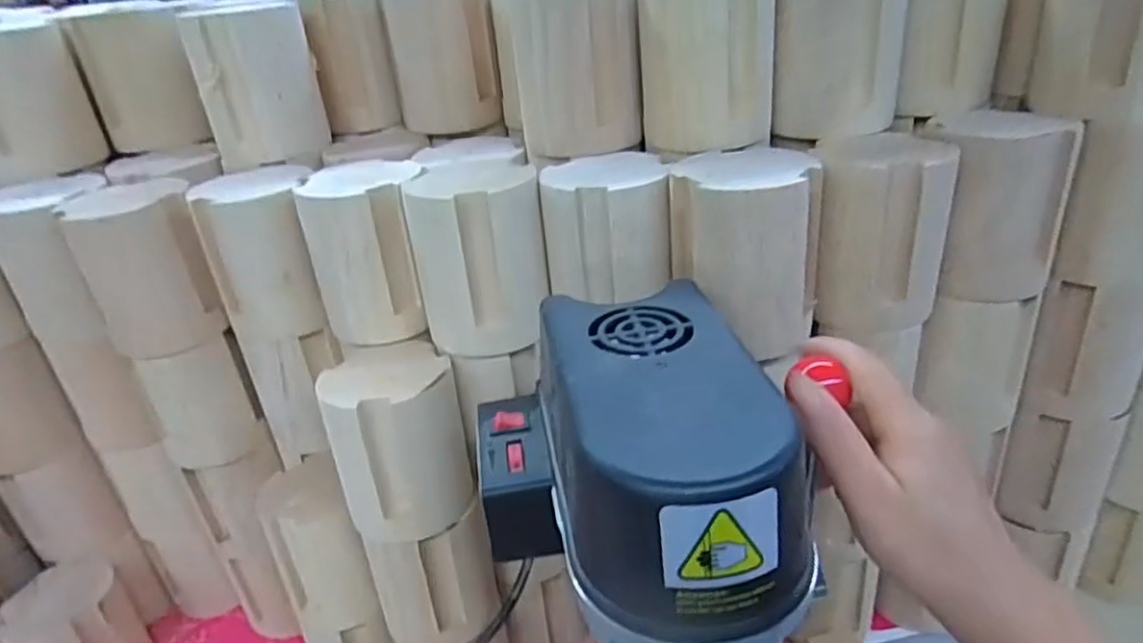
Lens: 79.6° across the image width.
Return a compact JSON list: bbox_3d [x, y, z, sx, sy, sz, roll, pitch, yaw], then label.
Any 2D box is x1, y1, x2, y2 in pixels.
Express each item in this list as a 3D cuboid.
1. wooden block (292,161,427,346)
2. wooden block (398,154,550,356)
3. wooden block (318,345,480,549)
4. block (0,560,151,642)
[{"bbox_3d":[-0.130,-0.047,0.447,0.071,0.102,0.078,-7,28,-2],"label":"wooden block"},{"bbox_3d":[-0.057,-0.043,0.428,0.075,0.100,0.077,-10,29,-9],"label":"wooden block"},{"bbox_3d":[-0.109,0.072,0.433,0.081,0.098,0.080,-11,29,-10],"label":"wooden block"},{"bbox_3d":[-0.403,0.261,0.561,0.084,0.099,0.078,17,36,35],"label":"block"}]

